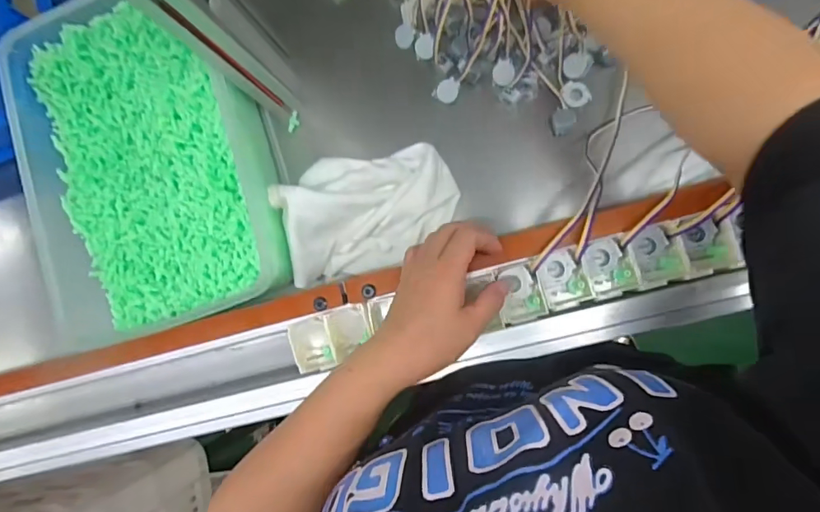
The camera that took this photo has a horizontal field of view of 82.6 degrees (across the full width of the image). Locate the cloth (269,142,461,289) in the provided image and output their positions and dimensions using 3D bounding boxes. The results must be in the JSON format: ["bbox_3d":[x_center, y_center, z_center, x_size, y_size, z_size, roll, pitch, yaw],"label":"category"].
[{"bbox_3d":[-0.045,-0.051,0.511,0.185,0.078,0.129,-12,85,9],"label":"cloth"}]

